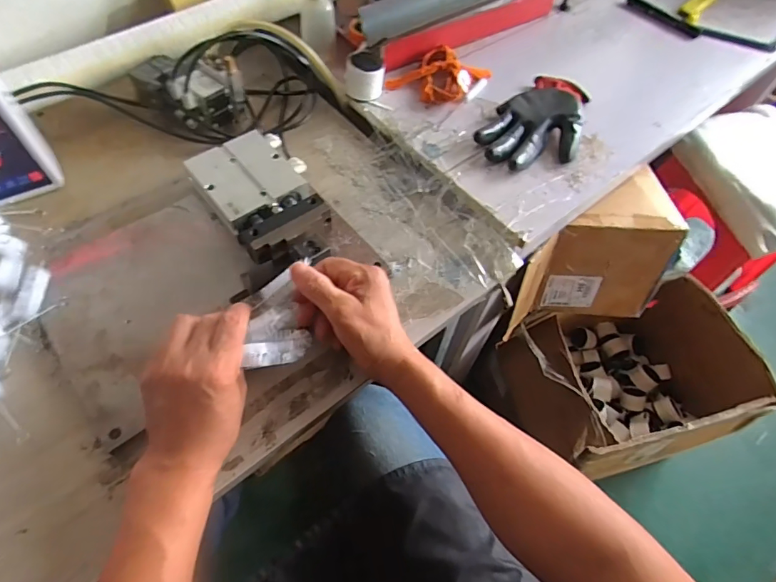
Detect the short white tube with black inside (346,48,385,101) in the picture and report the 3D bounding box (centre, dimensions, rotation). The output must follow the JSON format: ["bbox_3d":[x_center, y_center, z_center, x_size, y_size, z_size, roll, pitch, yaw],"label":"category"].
[{"bbox_3d":[-0.032,-0.297,0.633,0.053,0.048,0.046,1,58,-2],"label":"short white tube with black inside"}]

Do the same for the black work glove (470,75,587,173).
[{"bbox_3d":[0.207,-0.230,0.619,0.115,0.029,0.205,28,61,13],"label":"black work glove"}]

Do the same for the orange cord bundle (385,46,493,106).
[{"bbox_3d":[0.076,-0.310,0.660,0.095,0.022,0.122,39,64,19],"label":"orange cord bundle"}]

